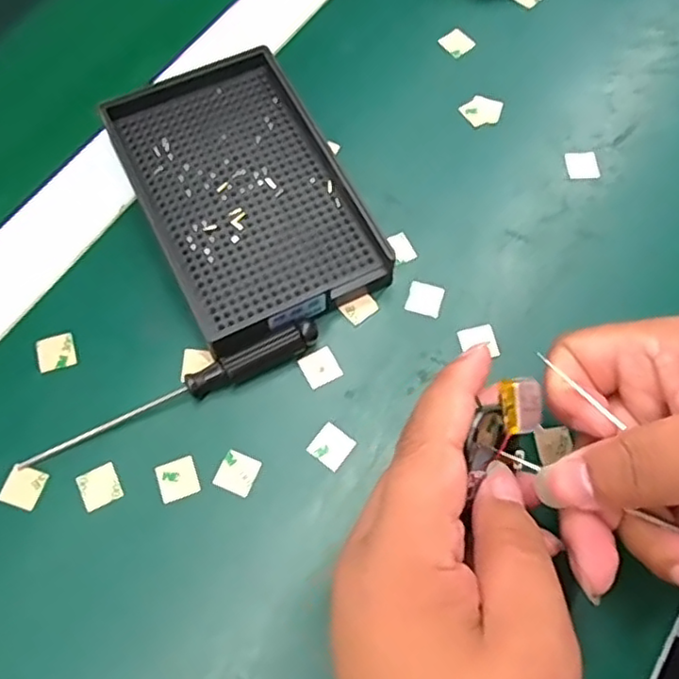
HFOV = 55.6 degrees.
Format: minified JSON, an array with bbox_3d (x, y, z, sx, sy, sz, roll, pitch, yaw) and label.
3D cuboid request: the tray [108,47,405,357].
[{"bbox_3d":[-0.045,-0.069,0.305,0.089,0.025,0.144,-25,70,-11],"label":"tray"}]

